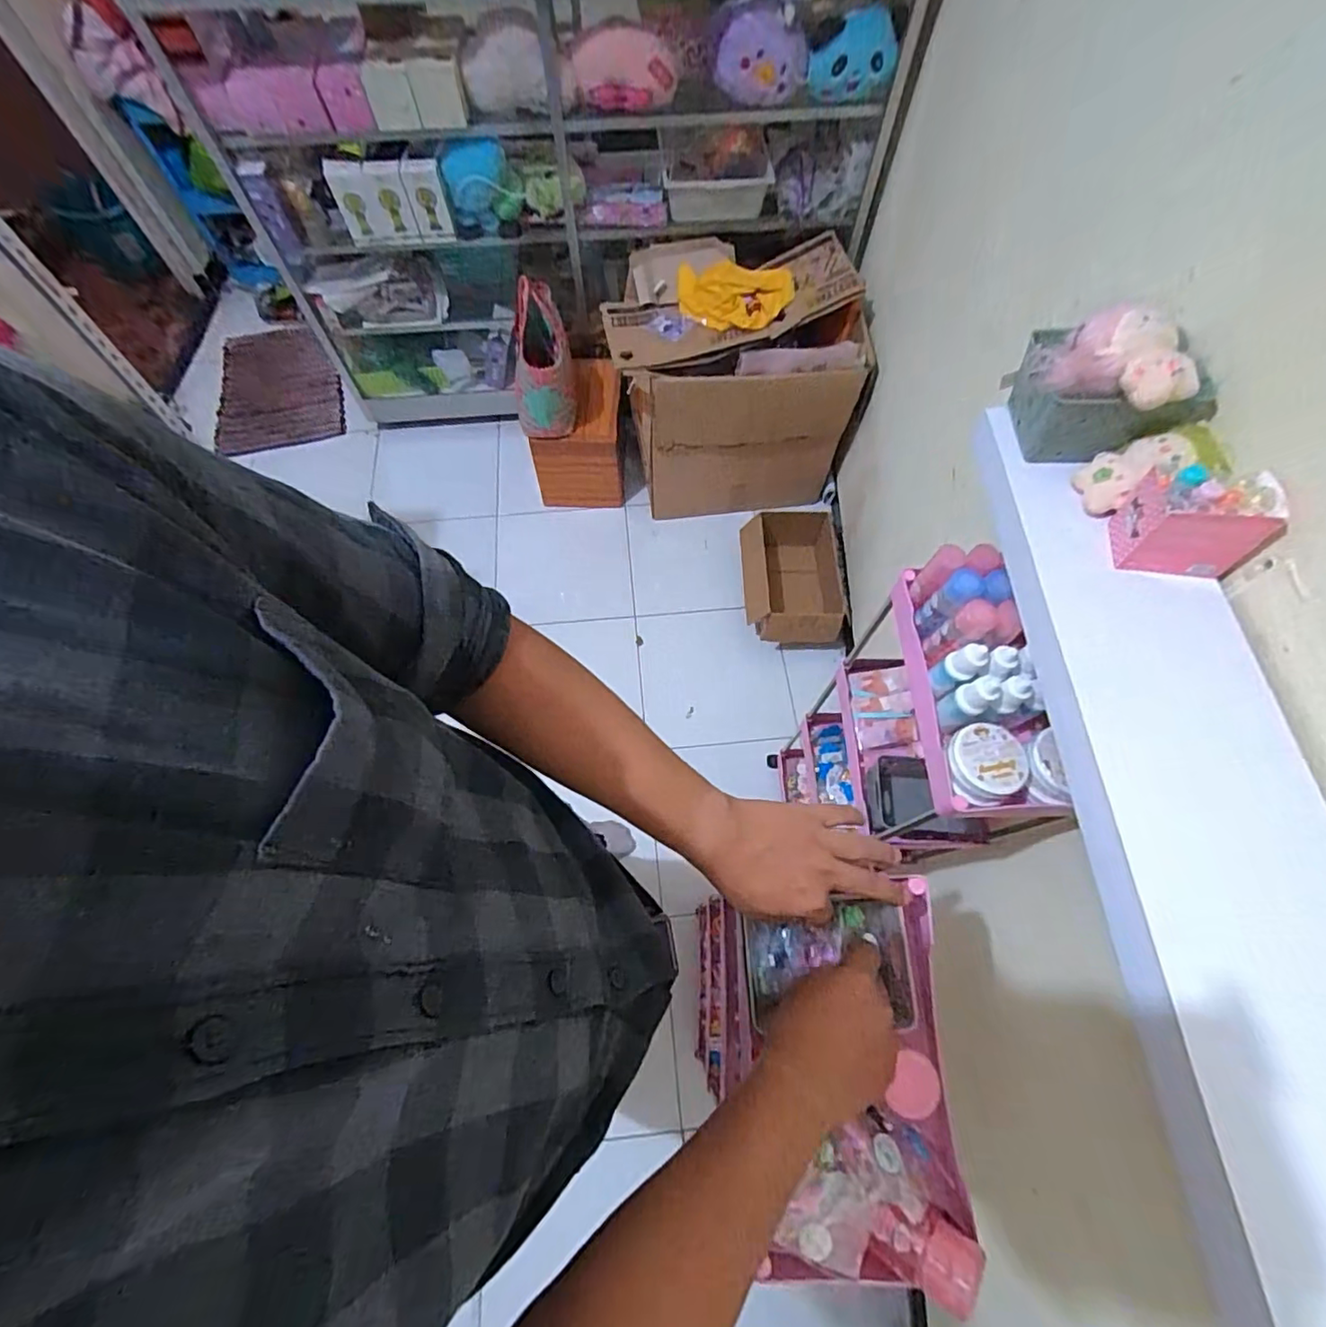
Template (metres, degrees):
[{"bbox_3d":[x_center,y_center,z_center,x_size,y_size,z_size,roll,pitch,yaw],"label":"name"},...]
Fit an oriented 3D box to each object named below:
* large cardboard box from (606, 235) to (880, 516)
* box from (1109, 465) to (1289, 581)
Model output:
[{"bbox_3d":[0.186,-0.772,1.675,0.634,0.537,0.426,-5,66,-3],"label":"large cardboard box"},{"bbox_3d":[0.456,-0.121,0.510,0.098,0.077,0.060,12,66,5],"label":"box"}]

